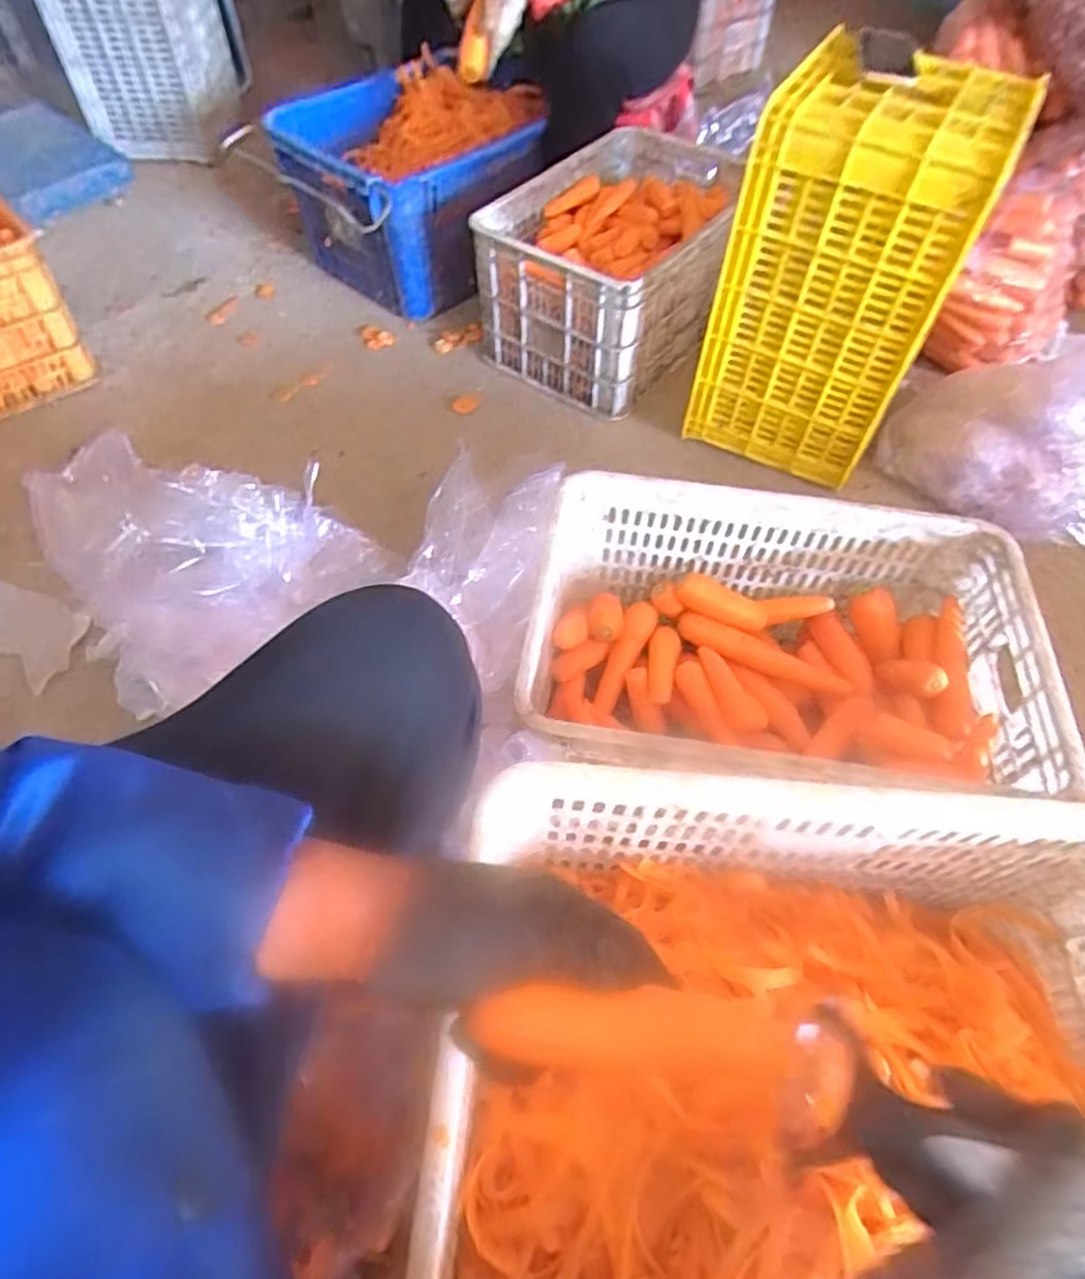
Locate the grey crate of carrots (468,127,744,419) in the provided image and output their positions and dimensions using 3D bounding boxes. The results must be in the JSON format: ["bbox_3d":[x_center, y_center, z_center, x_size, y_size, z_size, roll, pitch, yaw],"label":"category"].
[{"bbox_3d":[0.163,-0.745,1.355,0.372,0.247,0.587,26,60,16],"label":"grey crate of carrots"}]

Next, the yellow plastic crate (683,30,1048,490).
[{"bbox_3d":[0.440,-0.538,1.062,0.286,0.486,0.252,22,59,14],"label":"yellow plastic crate"}]

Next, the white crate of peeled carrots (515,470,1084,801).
[{"bbox_3d":[0.254,0.027,0.802,0.517,0.226,0.349,5,56,3],"label":"white crate of peeled carrots"}]

